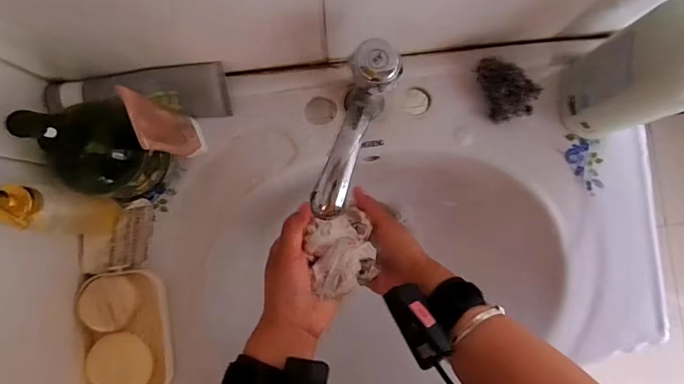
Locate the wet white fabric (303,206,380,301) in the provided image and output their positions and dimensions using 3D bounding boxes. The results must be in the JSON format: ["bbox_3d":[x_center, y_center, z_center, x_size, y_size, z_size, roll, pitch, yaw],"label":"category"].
[{"bbox_3d":[0.002,0.059,0.421,0.058,0.065,0.076,-14,87,-2],"label":"wet white fabric"}]

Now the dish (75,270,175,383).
[{"bbox_3d":[-0.219,0.148,0.434,0.080,0.027,0.132,-5,87,-1],"label":"dish"}]

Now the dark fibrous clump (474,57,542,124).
[{"bbox_3d":[0.177,-0.112,0.461,0.048,0.047,0.071,-26,88,-2],"label":"dark fibrous clump"}]

